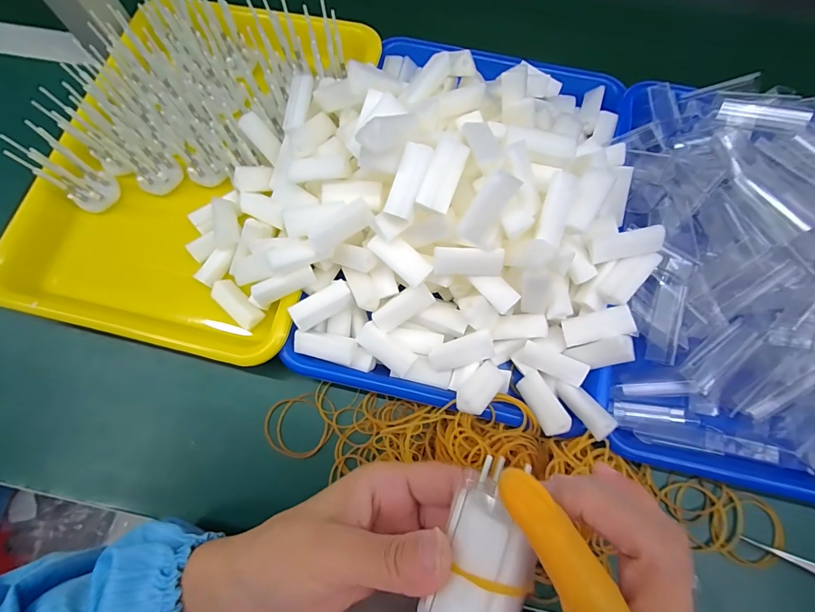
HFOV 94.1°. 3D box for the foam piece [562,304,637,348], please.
[{"bbox_3d":[0.133,0.014,0.266,0.045,0.011,0.021,-17,72,18],"label":"foam piece"}]

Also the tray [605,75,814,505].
[{"bbox_3d":[0.281,-0.029,0.283,0.230,0.093,0.322,10,74,4],"label":"tray"}]

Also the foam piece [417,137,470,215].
[{"bbox_3d":[0.022,-0.080,0.234,0.020,0.009,0.044,22,88,8],"label":"foam piece"}]

